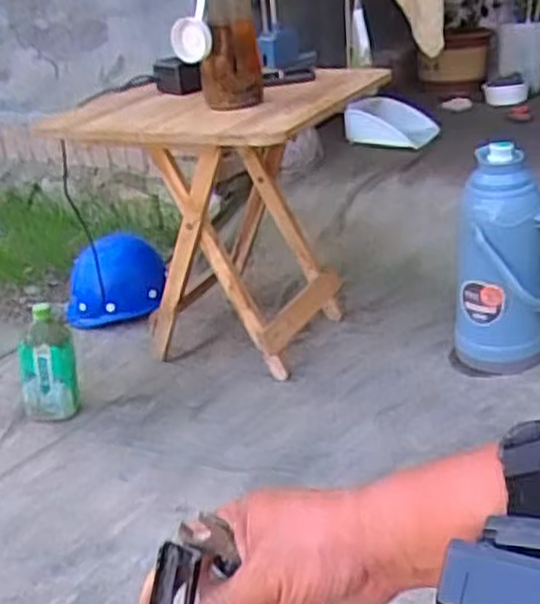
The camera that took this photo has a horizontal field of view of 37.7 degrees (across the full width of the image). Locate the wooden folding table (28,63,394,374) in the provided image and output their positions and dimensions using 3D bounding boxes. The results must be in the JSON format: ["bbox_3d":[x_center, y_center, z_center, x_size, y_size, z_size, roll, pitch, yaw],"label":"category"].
[{"bbox_3d":[-0.041,-0.140,1.440,0.404,0.493,0.450,13,31,35],"label":"wooden folding table"}]

